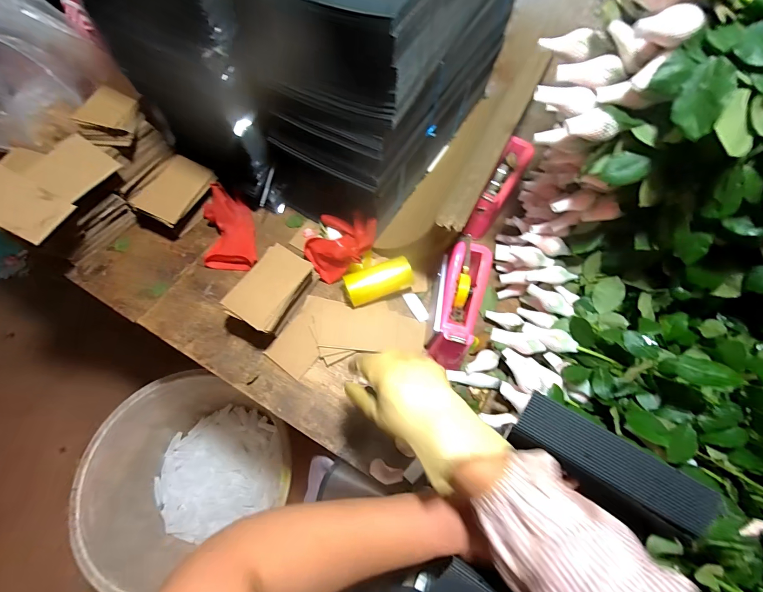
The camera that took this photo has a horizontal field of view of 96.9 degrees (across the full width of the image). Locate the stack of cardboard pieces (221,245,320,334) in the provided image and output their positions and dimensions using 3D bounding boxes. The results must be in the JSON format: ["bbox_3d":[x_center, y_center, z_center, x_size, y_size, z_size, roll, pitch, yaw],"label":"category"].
[{"bbox_3d":[-0.187,-0.005,0.591,0.088,0.084,0.146,25,67,8],"label":"stack of cardboard pieces"}]

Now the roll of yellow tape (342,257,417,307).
[{"bbox_3d":[-0.006,-0.027,0.622,0.123,0.048,0.052,-19,68,-11],"label":"roll of yellow tape"}]

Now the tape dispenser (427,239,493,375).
[{"bbox_3d":[0.143,0.017,0.587,0.086,0.107,0.207,13,66,3],"label":"tape dispenser"}]

